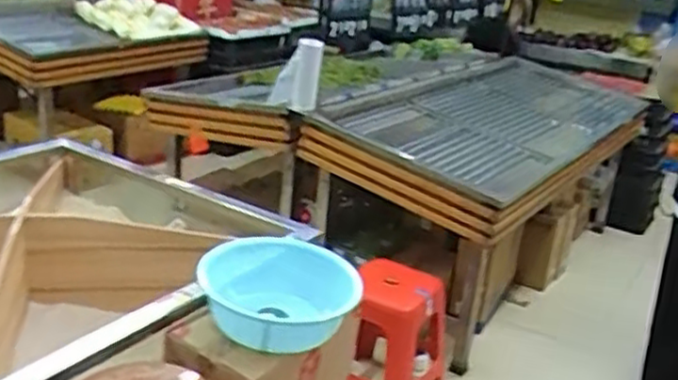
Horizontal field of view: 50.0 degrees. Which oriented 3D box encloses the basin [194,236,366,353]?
[{"bbox_3d":[-0.114,0.201,1.493,0.302,0.133,0.291,5,20,-2],"label":"basin"}]

